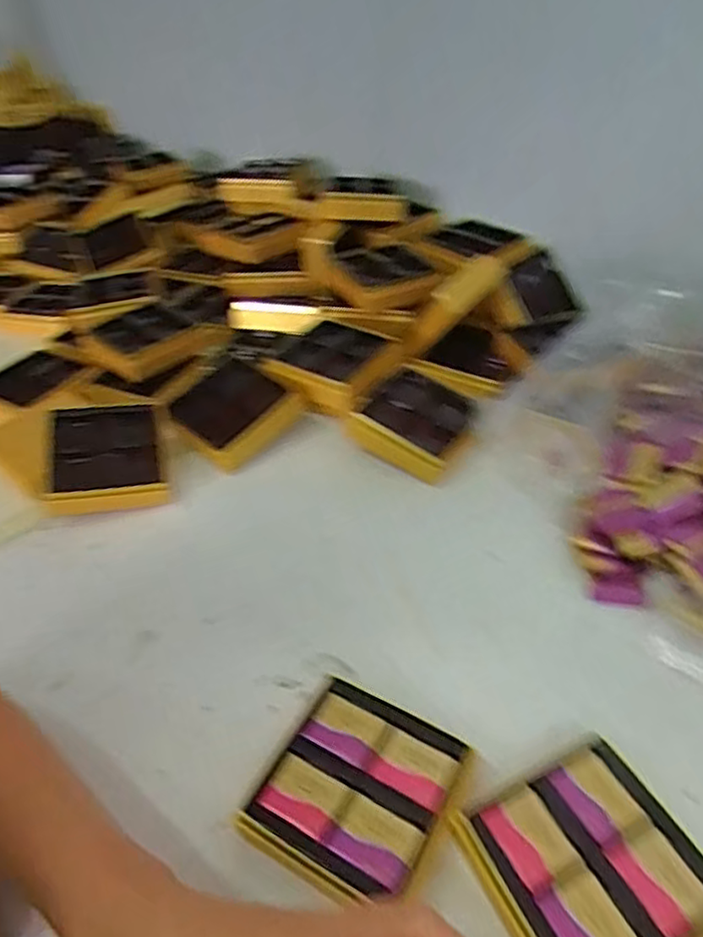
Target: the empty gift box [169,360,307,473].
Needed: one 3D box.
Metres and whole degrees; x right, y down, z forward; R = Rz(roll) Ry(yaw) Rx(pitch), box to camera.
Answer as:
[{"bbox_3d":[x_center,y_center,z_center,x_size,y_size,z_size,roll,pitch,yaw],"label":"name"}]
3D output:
[{"bbox_3d":[-0.115,-0.054,0.616,0.103,0.042,0.096,27,50,32],"label":"empty gift box"}]

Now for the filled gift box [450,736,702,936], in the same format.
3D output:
[{"bbox_3d":[0.116,0.200,0.319,0.099,0.029,0.099,-20,43,-17],"label":"filled gift box"}]

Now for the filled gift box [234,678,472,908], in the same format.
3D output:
[{"bbox_3d":[0.007,0.179,0.356,0.095,0.031,0.094,17,45,24],"label":"filled gift box"}]

